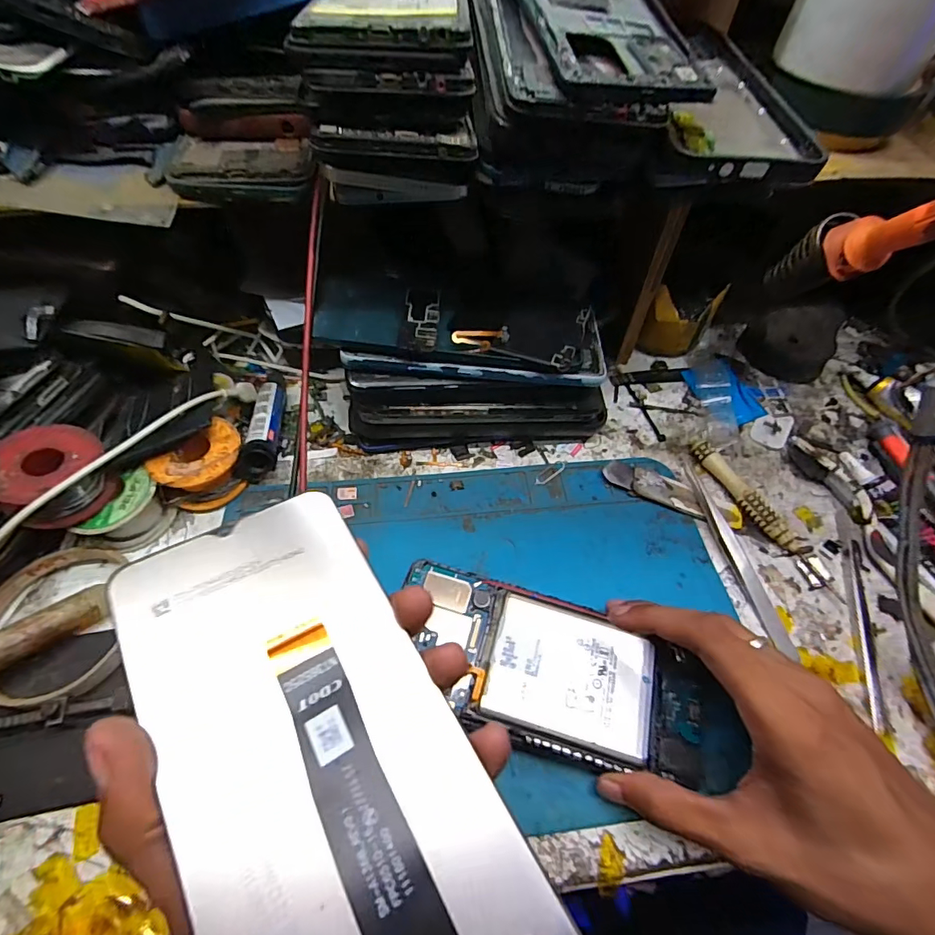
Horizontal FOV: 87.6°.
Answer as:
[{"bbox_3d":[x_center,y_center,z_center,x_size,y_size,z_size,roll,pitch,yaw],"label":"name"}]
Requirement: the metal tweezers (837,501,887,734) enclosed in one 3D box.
[{"bbox_3d":[0.228,0.080,0.282,0.013,0.006,0.133,16,56,10],"label":"metal tweezers"}]

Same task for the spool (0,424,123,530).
[{"bbox_3d":[-0.234,0.001,0.271,0.061,0.034,0.051,27,58,16],"label":"spool"}]

